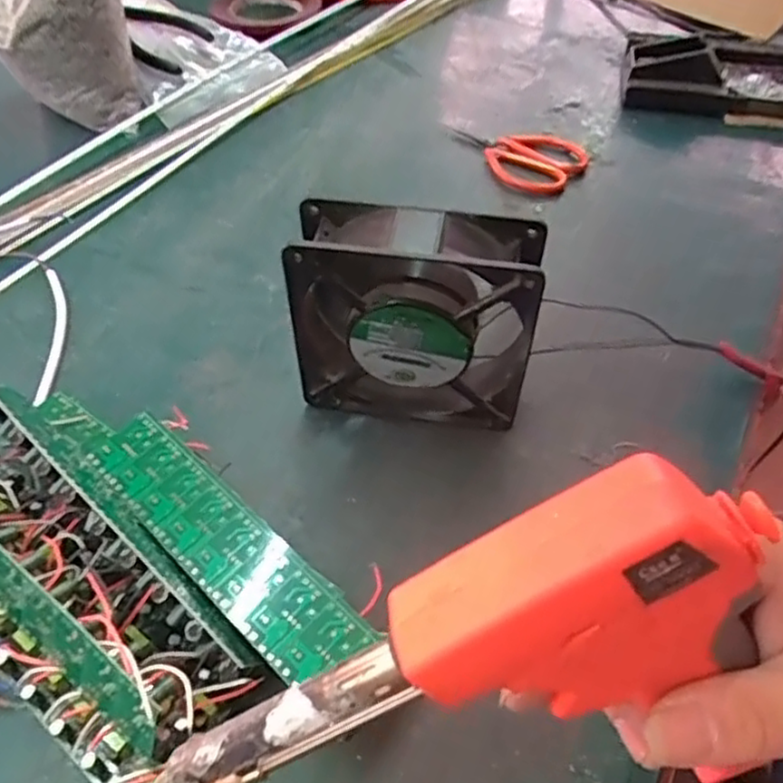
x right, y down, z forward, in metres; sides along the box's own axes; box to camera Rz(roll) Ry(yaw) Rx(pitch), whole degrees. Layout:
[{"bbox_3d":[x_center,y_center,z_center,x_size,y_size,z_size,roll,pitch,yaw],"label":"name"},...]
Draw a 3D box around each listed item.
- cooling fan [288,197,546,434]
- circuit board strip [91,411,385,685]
[{"bbox_3d":[0.011,-0.034,0.364,0.119,0.119,0.040,9,49,7],"label":"cooling fan"},{"bbox_3d":[-0.079,0.074,0.326,0.165,0.032,0.038,35,56,27],"label":"circuit board strip"}]

